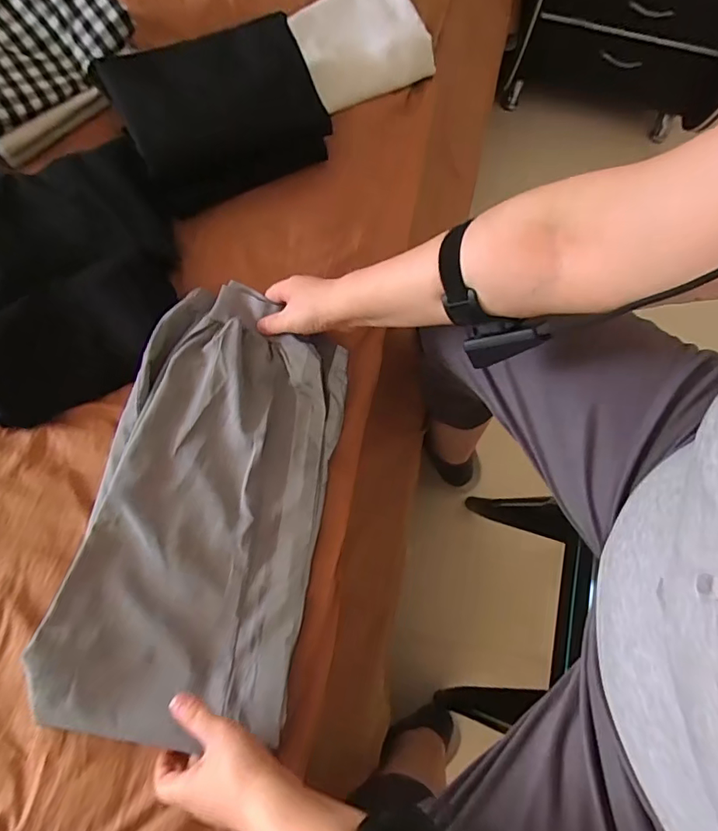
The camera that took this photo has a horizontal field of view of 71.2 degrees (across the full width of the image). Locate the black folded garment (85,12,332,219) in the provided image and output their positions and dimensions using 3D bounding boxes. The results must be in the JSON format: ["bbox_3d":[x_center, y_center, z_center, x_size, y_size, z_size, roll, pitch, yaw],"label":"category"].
[{"bbox_3d":[-0.172,-0.384,0.632,0.246,0.098,0.154,-27,76,-12],"label":"black folded garment"}]

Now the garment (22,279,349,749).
[{"bbox_3d":[-0.155,0.084,0.537,0.230,0.053,0.445,10,73,1],"label":"garment"}]

